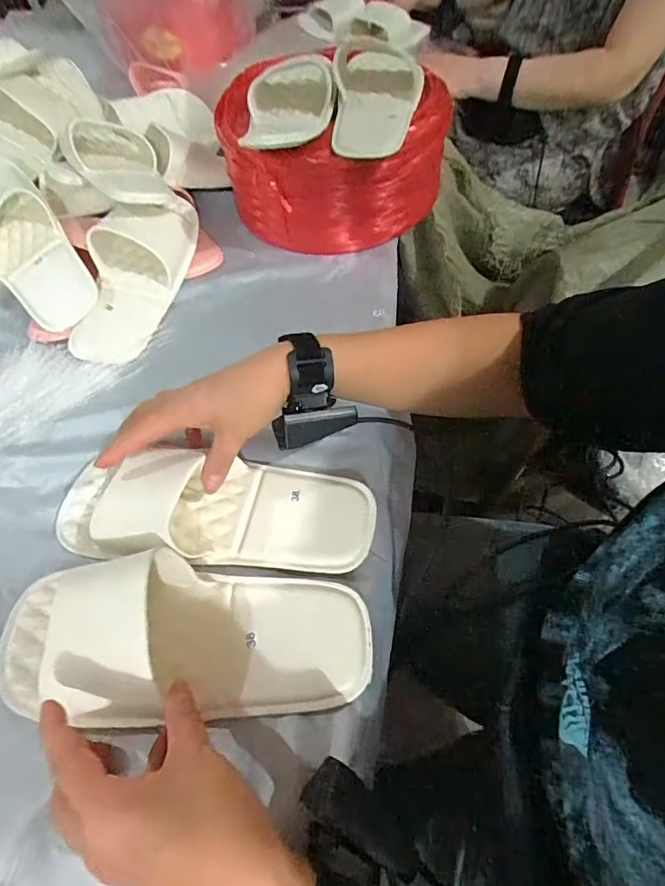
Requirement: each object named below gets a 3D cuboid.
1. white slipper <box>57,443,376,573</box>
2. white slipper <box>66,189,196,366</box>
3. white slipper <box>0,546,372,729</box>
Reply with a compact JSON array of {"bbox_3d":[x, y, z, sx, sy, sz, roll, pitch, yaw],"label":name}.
[{"bbox_3d":[-0.103,0.053,0.388,0.269,0.058,0.092,5,59,1],"label":"white slipper"},{"bbox_3d":[-0.236,-0.216,0.553,0.114,0.066,0.254,1,59,5],"label":"white slipper"},{"bbox_3d":[-0.110,0.141,0.333,0.266,0.058,0.103,3,59,-2],"label":"white slipper"}]

